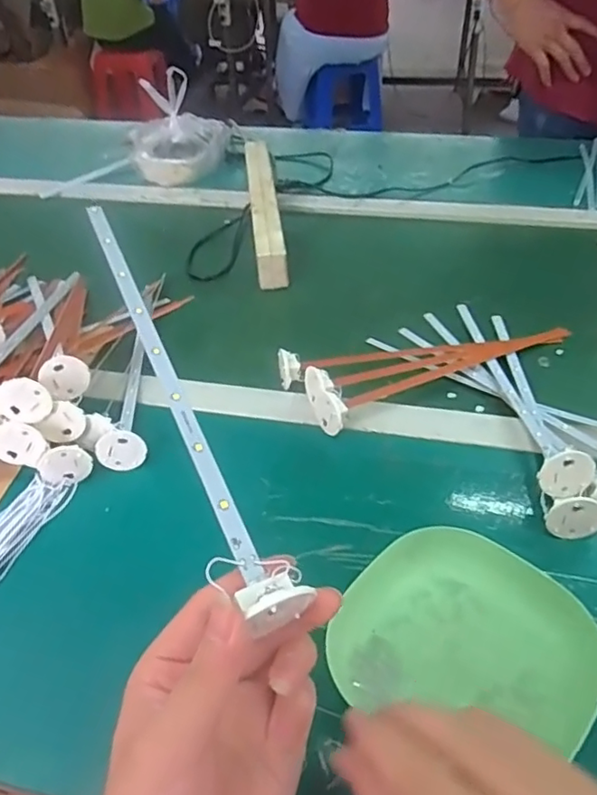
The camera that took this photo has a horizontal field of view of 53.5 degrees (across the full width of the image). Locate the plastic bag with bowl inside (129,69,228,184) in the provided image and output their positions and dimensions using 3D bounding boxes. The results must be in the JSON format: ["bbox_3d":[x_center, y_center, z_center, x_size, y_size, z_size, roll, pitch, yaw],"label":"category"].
[{"bbox_3d":[-0.191,-0.435,0.947,0.165,0.130,0.170,-10,42,-9],"label":"plastic bag with bowl inside"}]

